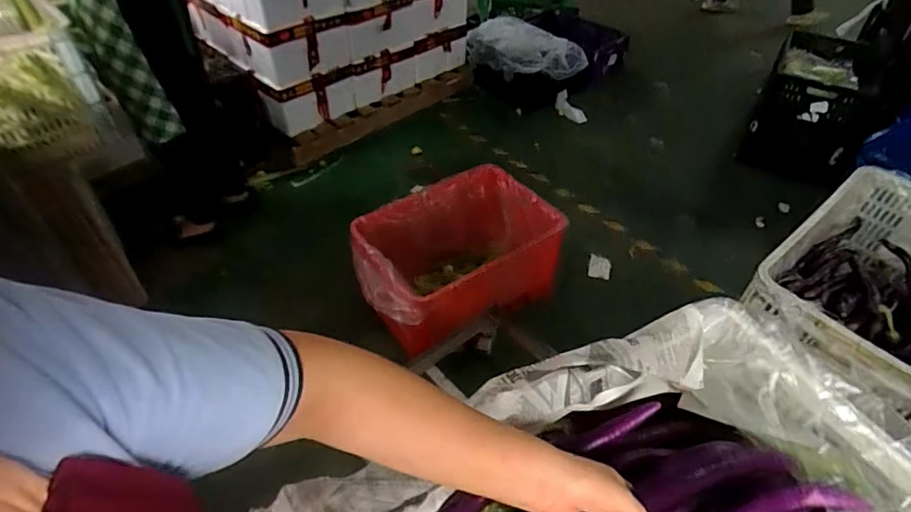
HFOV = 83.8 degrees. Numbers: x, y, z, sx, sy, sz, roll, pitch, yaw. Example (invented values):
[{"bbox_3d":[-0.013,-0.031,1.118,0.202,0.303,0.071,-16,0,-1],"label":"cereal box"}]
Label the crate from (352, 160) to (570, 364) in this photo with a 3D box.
[{"bbox_3d":[0.010,0.022,1.730,0.673,0.341,0.497,-15,48,-16],"label":"crate"}]

